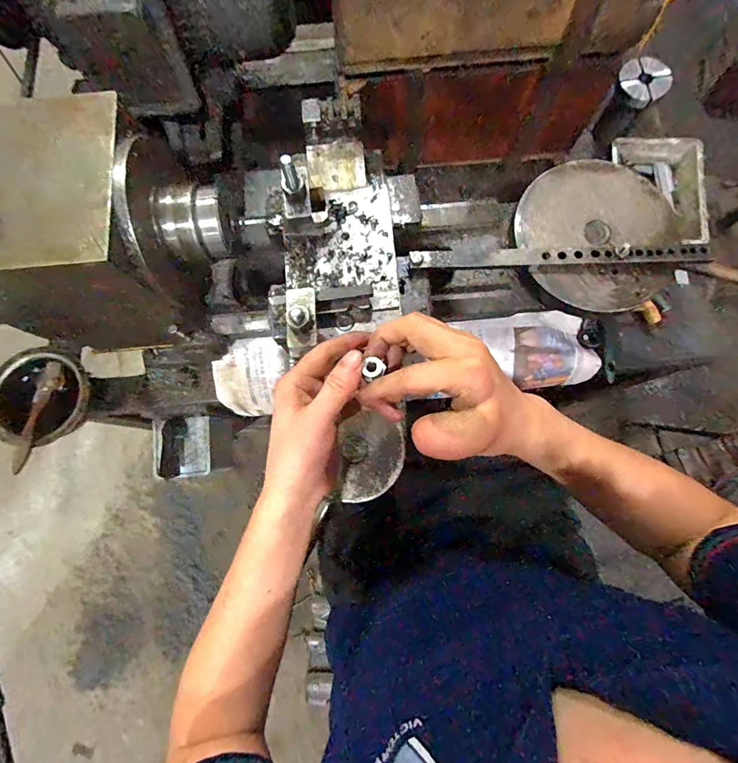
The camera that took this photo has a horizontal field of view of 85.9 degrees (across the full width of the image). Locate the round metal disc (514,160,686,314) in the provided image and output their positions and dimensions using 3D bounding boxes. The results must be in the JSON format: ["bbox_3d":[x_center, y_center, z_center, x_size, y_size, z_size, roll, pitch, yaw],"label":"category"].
[{"bbox_3d":[0.265,-0.172,0.457,0.179,0.016,0.180,0,78,1],"label":"round metal disc"}]

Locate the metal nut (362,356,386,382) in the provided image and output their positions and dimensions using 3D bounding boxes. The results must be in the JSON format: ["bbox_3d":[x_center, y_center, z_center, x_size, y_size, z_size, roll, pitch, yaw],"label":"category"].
[{"bbox_3d":[0.003,-0.010,0.282,0.016,0.004,0.015,-25,79,-4],"label":"metal nut"}]

